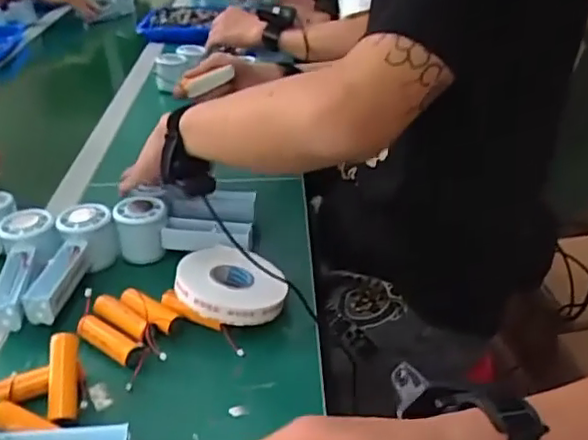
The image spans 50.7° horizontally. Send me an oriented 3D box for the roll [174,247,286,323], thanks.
[{"bbox_3d":[-0.060,0.057,0.596,0.100,0.020,0.102,10,31,-6],"label":"roll"}]

